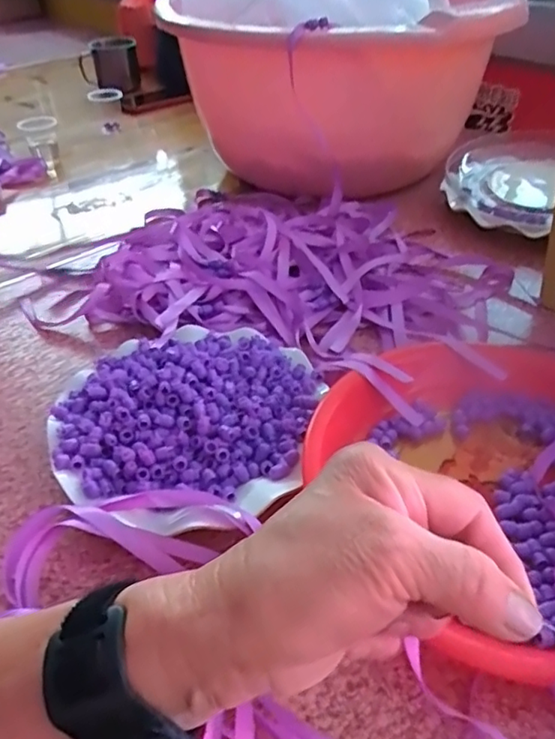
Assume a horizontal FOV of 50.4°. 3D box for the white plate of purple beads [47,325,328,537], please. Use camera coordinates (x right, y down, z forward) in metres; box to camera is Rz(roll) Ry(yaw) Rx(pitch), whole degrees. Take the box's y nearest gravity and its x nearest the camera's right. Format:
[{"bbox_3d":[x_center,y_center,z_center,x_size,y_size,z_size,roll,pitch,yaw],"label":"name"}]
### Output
[{"bbox_3d":[-0.060,0.030,0.394,0.161,0.034,0.167,-1,41,1],"label":"white plate of purple beads"}]

